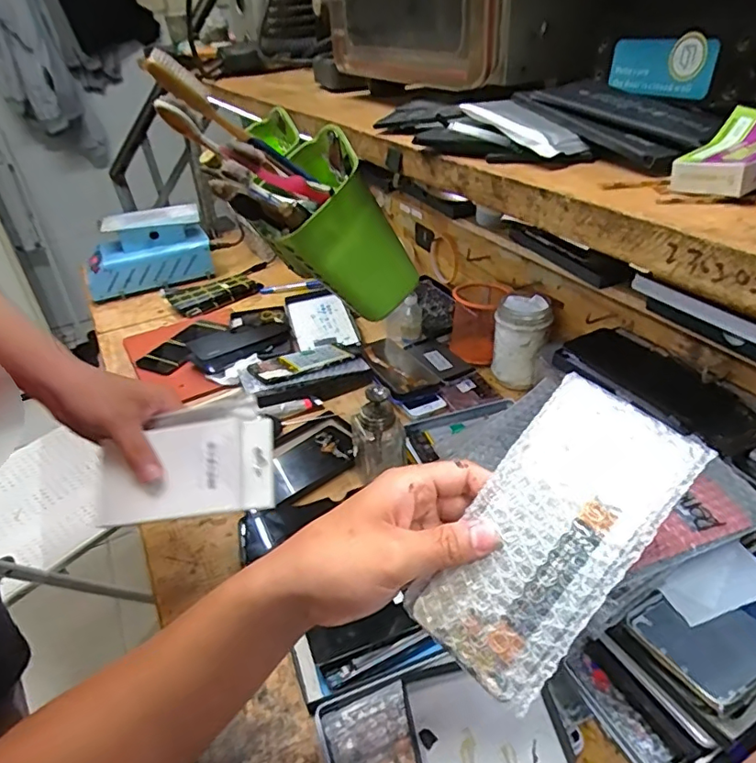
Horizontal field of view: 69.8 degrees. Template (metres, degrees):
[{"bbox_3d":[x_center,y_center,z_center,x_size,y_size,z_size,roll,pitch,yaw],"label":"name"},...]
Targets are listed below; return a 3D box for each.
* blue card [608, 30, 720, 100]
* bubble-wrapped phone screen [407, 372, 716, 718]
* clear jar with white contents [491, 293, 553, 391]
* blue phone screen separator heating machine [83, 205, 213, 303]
[{"bbox_3d":[0.147,-0.163,0.281,0.005,0.027,0.059,-21,36,-21],"label":"blue card"},{"bbox_3d":[0.096,0.086,0.307,0.085,0.006,0.173,37,89,25],"label":"bubble-wrapped phone screen"},{"bbox_3d":[0.200,-0.055,0.767,0.073,0.116,0.067,8,37,16],"label":"clear jar with white contents"},{"bbox_3d":[-0.481,-0.273,1.130,0.243,0.139,0.103,-16,37,-16],"label":"blue phone screen separator heating machine"}]

